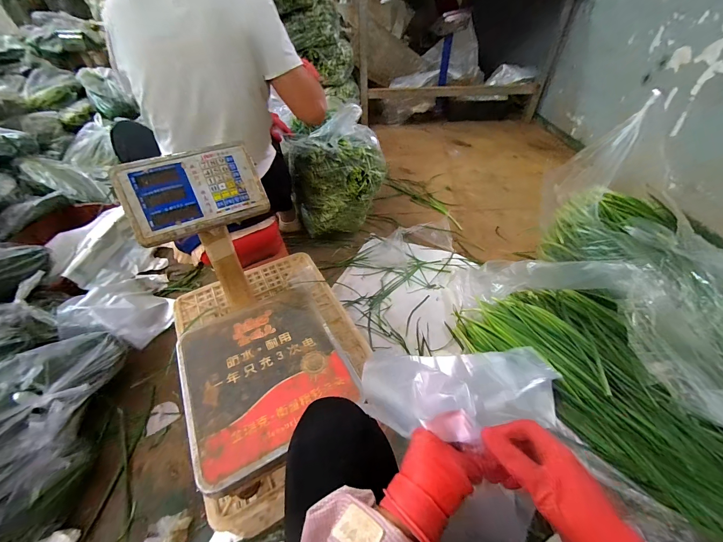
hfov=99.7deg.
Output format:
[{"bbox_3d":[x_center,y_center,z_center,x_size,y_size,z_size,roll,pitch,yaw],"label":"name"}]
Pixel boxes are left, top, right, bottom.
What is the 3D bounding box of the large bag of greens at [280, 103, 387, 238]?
[{"bbox_3d":[-0.113,-0.405,1.208,0.334,0.418,0.293,-14,47,-13],"label":"large bag of greens"}]

